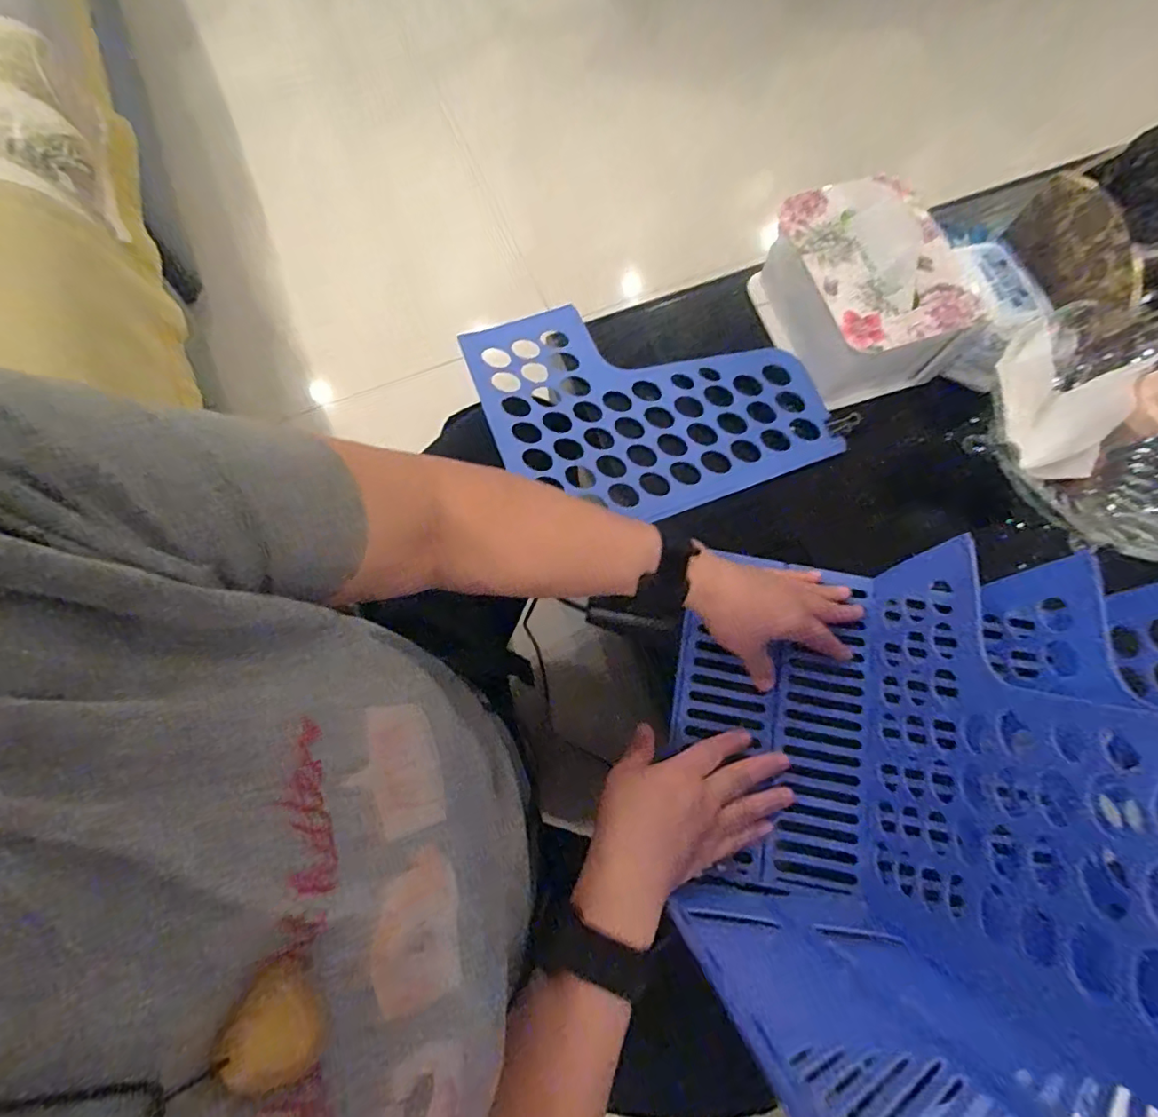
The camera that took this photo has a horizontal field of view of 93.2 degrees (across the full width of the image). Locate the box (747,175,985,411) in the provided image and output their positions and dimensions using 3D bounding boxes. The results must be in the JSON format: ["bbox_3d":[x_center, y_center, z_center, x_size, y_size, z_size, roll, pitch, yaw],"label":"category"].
[{"bbox_3d":[0.256,-0.246,0.500,0.121,0.102,0.164,-16,75,-6],"label":"box"}]

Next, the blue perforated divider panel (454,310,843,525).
[{"bbox_3d":[0.063,-0.159,0.530,0.299,0.010,0.245,-20,75,-3],"label":"blue perforated divider panel"}]

